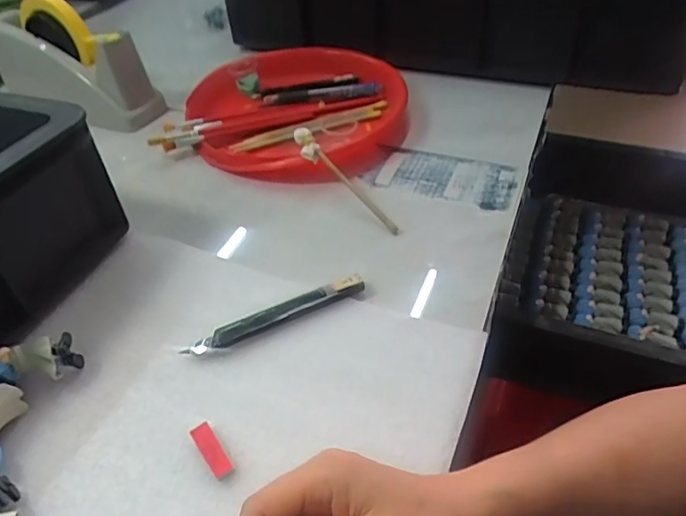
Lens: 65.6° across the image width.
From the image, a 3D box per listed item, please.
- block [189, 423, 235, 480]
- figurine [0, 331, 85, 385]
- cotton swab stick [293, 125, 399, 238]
[{"bbox_3d":[-0.078,0.115,0.319,0.012,0.005,0.038,-28,47,-22],"label":"block"},{"bbox_3d":[-0.212,0.074,0.358,0.062,0.033,0.029,-10,43,-4],"label":"figurine"},{"bbox_3d":[0.002,-0.071,0.489,0.019,0.019,0.139,-34,70,-26],"label":"cotton swab stick"}]

